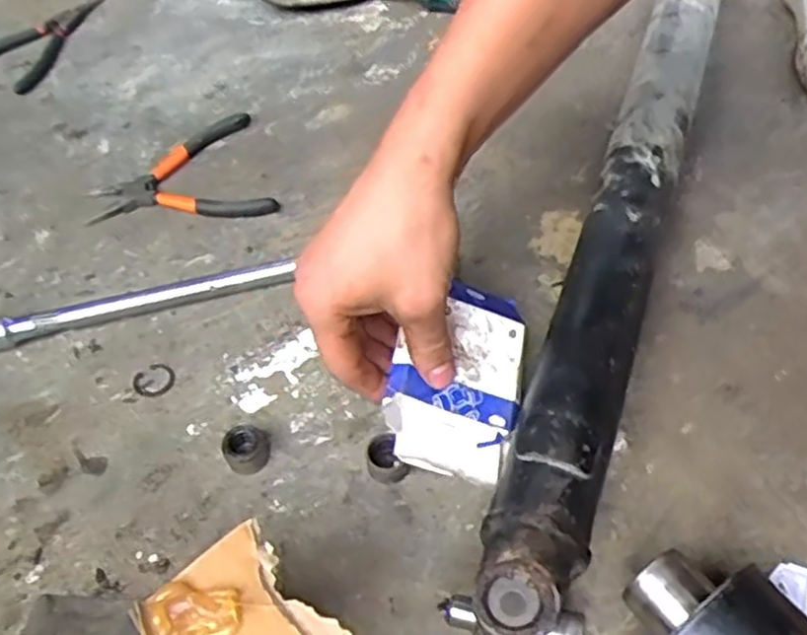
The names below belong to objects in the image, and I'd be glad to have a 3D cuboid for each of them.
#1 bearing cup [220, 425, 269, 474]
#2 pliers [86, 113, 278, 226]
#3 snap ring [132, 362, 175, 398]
[{"bbox_3d":[-0.091,0.077,0.439,0.025,0.017,0.026,-2,54,3],"label":"bearing cup"},{"bbox_3d":[-0.181,-0.111,0.604,0.136,0.010,0.113,-17,55,-8],"label":"pliers"},{"bbox_3d":[-0.160,0.039,0.486,0.025,0.004,0.026,-2,54,3],"label":"snap ring"}]

